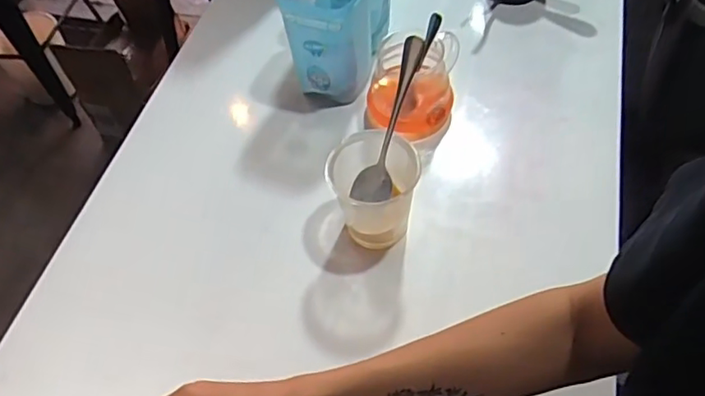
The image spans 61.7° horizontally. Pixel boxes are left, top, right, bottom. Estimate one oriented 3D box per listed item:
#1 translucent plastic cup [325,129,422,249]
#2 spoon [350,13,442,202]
[{"bbox_3d":[0.023,-0.007,0.600,0.085,0.105,0.073,-14,55,-4],"label":"translucent plastic cup"},{"bbox_3d":[0.043,-0.081,0.582,0.035,0.204,0.021,32,32,24],"label":"spoon"}]

